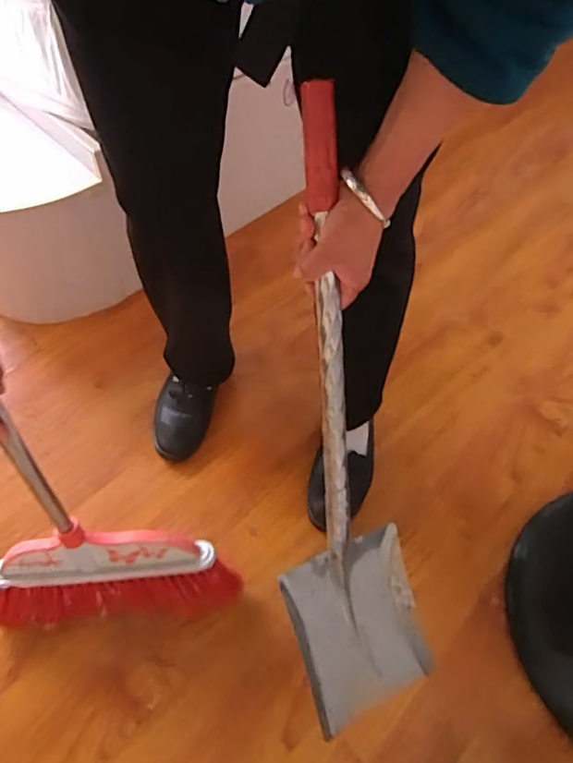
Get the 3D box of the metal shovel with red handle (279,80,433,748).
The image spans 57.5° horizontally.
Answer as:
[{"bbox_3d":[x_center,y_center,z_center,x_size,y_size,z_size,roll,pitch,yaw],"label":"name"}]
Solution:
[{"bbox_3d":[0.069,0.069,0.535,0.159,0.655,0.090,-7,18,-8],"label":"metal shovel with red handle"}]

